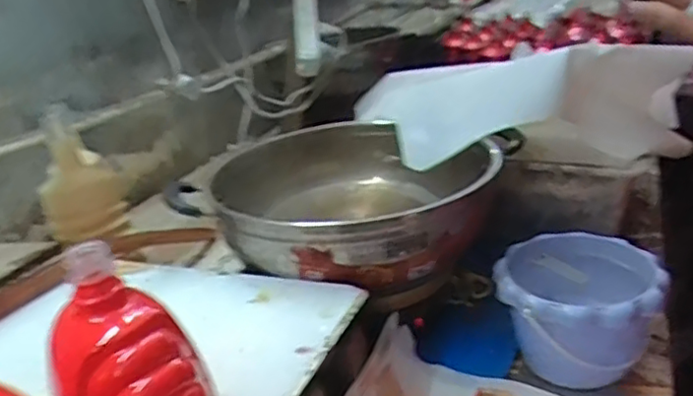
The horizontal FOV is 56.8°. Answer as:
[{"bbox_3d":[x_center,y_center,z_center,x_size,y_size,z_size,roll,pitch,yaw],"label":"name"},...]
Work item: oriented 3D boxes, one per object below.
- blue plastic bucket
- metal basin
[{"bbox_3d":[0.234,0.120,0.665,0.143,0.122,0.154,-3,24,1],"label":"blue plastic bucket"},{"bbox_3d":[0.006,-0.003,0.749,0.301,0.086,0.301,11,28,30],"label":"metal basin"}]

